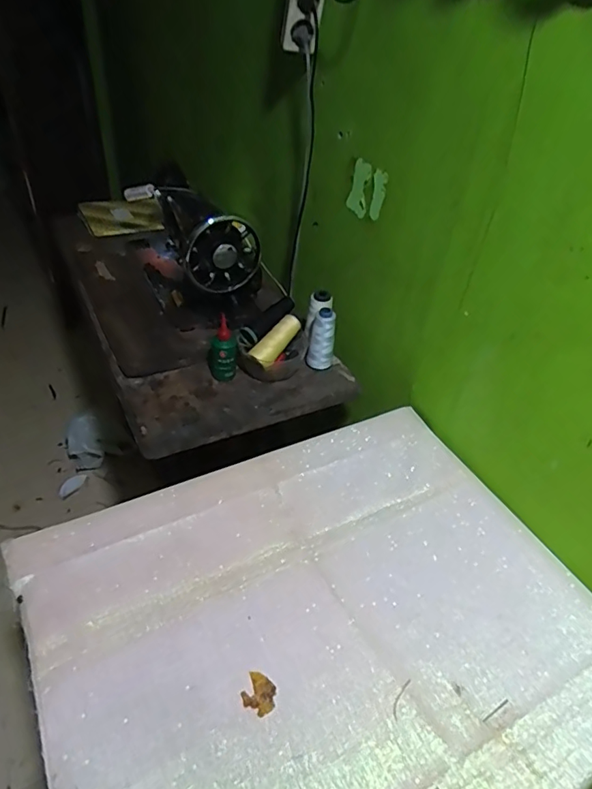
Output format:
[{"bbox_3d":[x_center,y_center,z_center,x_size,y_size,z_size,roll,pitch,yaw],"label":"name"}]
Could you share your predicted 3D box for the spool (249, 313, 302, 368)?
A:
[{"bbox_3d":[-0.034,-0.092,0.882,0.040,0.041,0.112,30,66,28],"label":"spool"}]

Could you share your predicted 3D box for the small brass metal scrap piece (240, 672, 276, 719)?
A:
[{"bbox_3d":[-0.037,0.305,0.518,0.036,0.004,0.033,24,44,19],"label":"small brass metal scrap piece"}]

